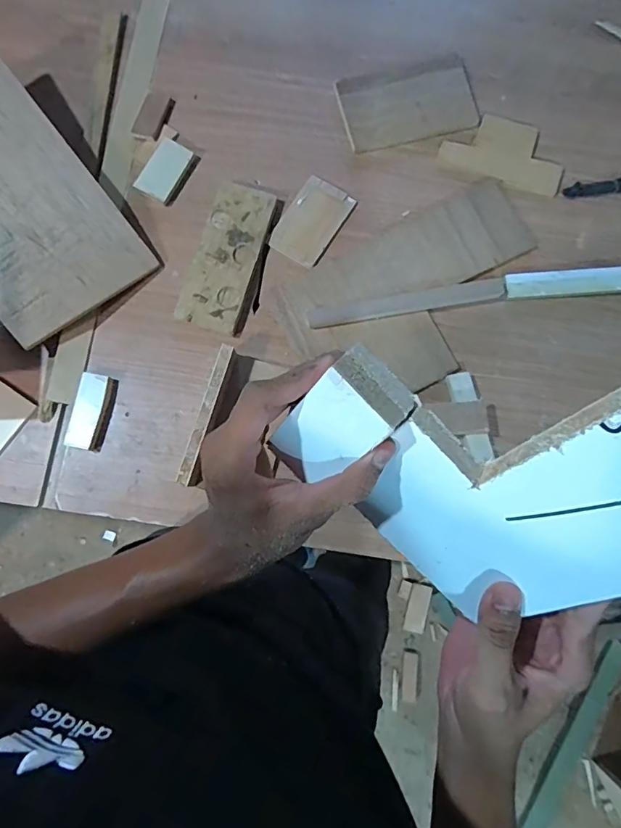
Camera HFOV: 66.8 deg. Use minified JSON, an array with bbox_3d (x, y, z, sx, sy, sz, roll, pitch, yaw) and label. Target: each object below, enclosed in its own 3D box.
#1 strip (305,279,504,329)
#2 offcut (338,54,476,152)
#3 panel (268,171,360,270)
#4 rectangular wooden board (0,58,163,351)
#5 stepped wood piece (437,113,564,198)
[{"bbox_3d":[0.150,-0.174,0.733,0.303,0.016,0.037,-9,80,-2],"label":"strip"},{"bbox_3d":[0.164,-0.519,0.788,0.218,0.018,0.131,-13,80,-3],"label":"offcut"},{"bbox_3d":[0.002,-0.310,0.757,0.088,0.005,0.145,33,81,5],"label":"panel"},{"bbox_3d":[-0.441,-0.324,0.672,0.229,0.024,0.411,-40,100,-16],"label":"rectangular wooden board"},{"bbox_3d":[0.317,-0.431,0.771,0.194,0.005,0.118,17,80,2],"label":"stepped wood piece"}]

